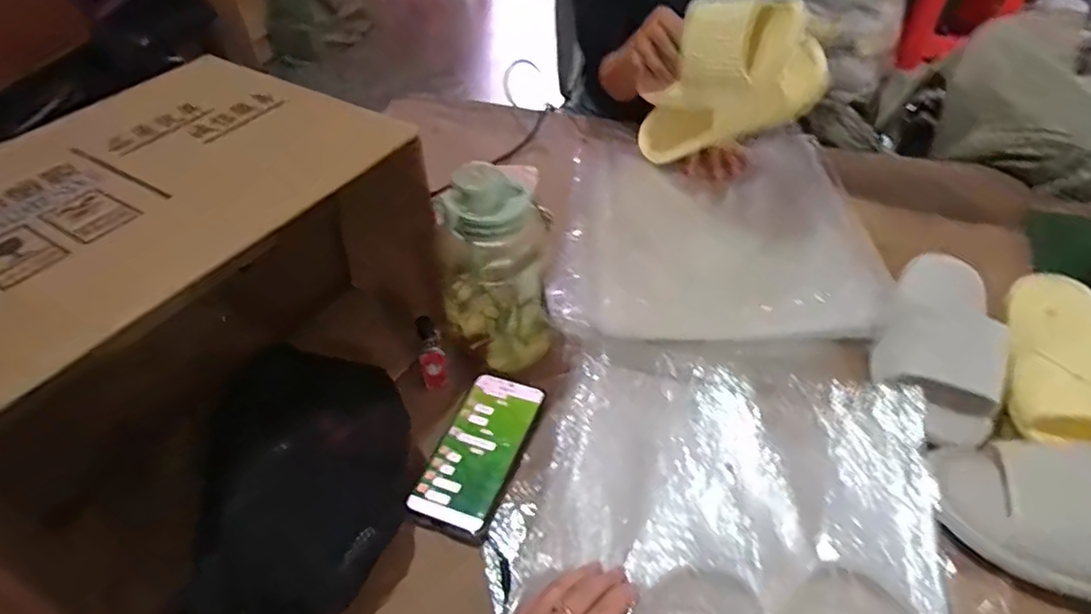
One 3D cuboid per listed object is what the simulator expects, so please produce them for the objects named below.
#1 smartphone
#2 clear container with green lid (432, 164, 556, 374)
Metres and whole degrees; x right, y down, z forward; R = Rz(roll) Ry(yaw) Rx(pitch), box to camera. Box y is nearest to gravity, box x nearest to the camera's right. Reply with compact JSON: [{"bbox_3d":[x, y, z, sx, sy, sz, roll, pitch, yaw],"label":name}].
[{"bbox_3d":[-0.061,0.130,0.576,0.077,0.011,0.162,11,47,15],"label":"smartphone"},{"bbox_3d":[-0.047,-0.032,0.593,0.082,0.197,0.083,-21,47,-16],"label":"clear container with green lid"}]

